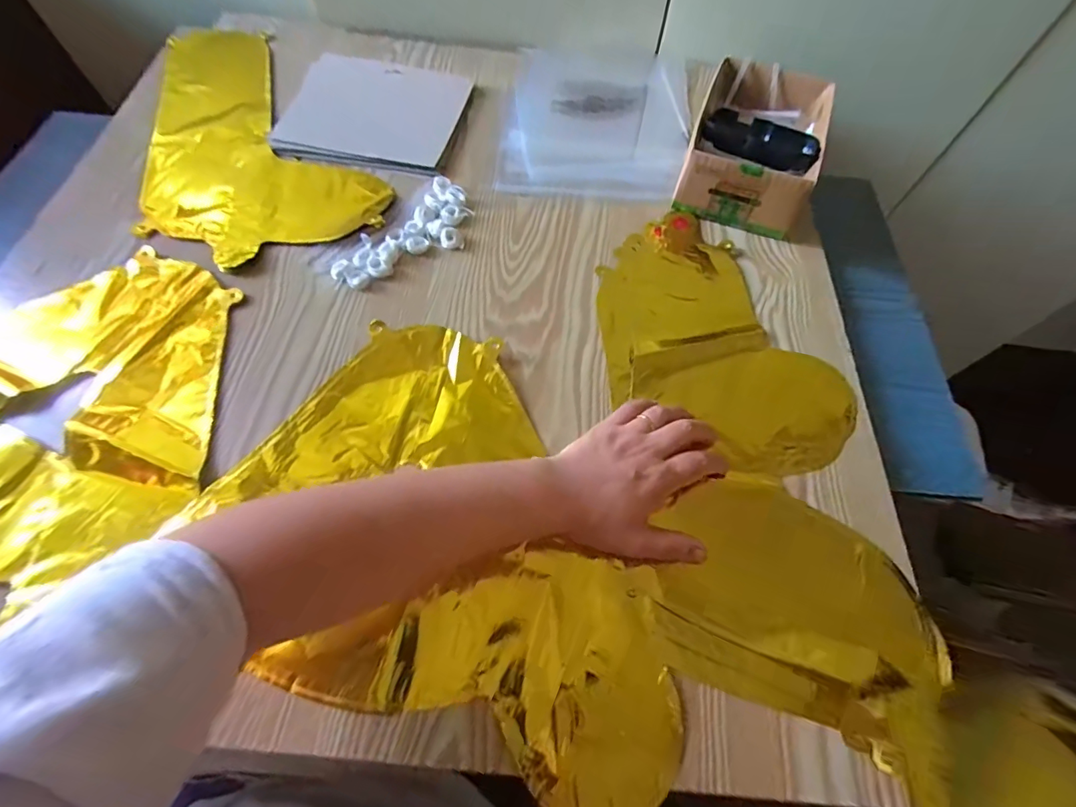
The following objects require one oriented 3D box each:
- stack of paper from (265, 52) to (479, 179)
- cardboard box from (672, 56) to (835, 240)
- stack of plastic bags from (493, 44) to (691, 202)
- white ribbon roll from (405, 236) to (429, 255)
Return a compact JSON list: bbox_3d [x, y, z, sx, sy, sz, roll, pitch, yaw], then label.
[{"bbox_3d":[-0.194,-0.354,0.572,0.198,0.015,0.191,11,62,3],"label":"stack of paper"},{"bbox_3d":[0.235,-0.284,0.521,0.128,0.069,0.197,20,63,8],"label":"cardboard box"},{"bbox_3d":[0.076,-0.374,0.607,0.226,0.015,0.327,5,62,0],"label":"stack of plastic bags"},{"bbox_3d":[-0.121,-0.158,0.473,0.022,0.005,0.021,1,62,-2],"label":"white ribbon roll"}]

